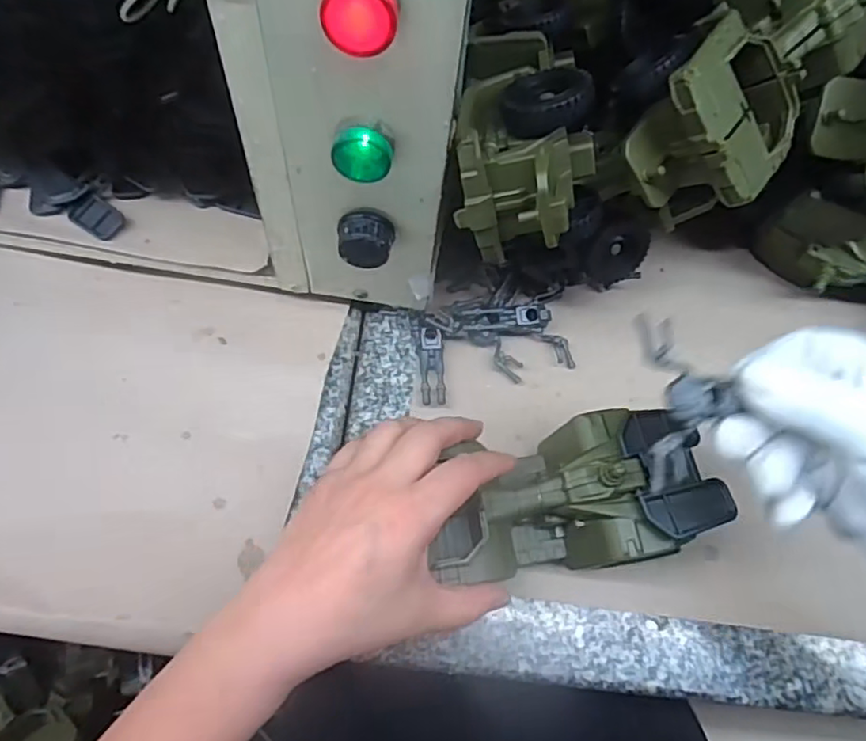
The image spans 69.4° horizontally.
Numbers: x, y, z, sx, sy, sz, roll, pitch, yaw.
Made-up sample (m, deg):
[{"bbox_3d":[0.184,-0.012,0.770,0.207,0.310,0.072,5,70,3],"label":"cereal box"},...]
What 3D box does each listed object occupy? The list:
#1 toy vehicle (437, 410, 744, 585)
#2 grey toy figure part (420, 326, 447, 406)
[{"bbox_3d":[0.070,0.066,0.335,0.132,0.065,0.079,-5,74,-2],"label":"toy vehicle"},{"bbox_3d":[0.000,-0.003,0.413,0.016,0.007,0.051,-1,66,-2],"label":"grey toy figure part"}]

